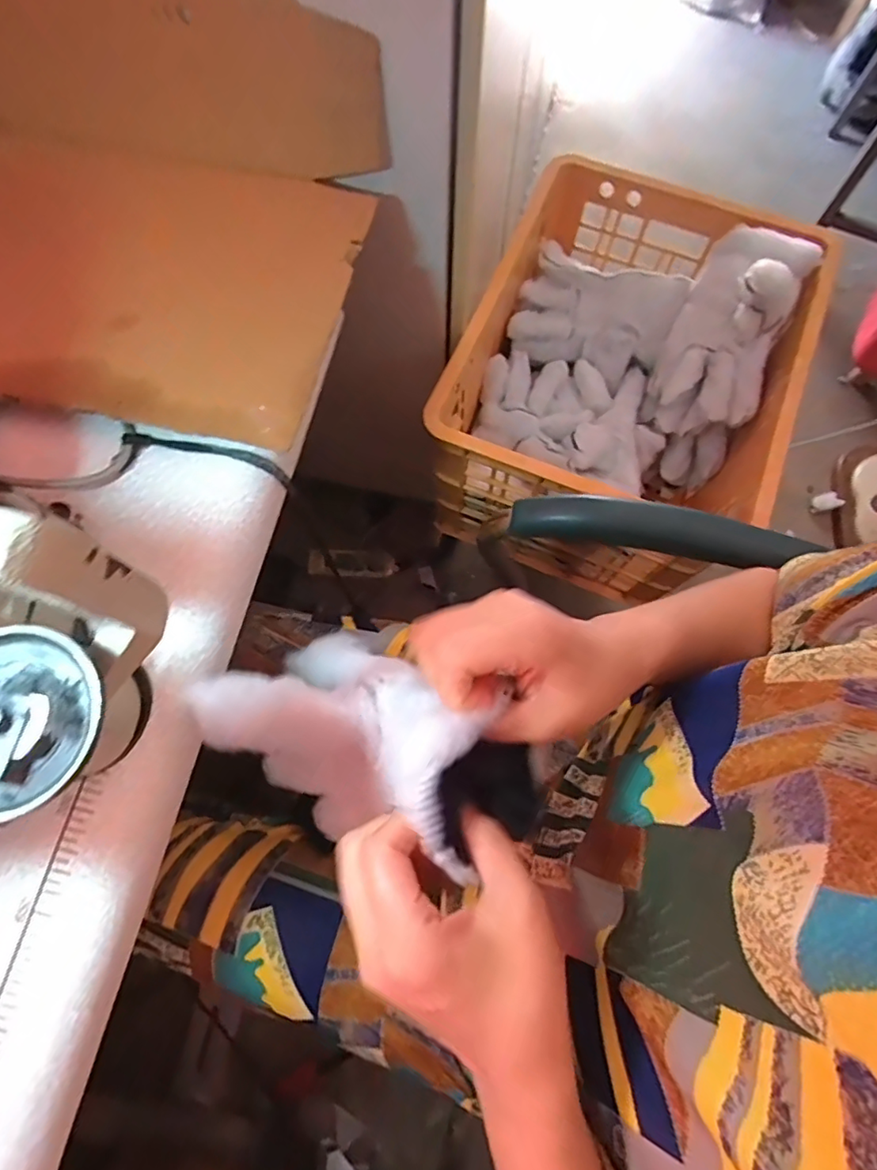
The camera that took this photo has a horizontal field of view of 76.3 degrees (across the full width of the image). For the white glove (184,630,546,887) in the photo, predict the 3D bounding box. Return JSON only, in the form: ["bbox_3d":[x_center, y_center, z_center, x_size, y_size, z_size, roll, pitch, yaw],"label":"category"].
[{"bbox_3d":[-0.049,0.067,0.298,0.218,0.088,0.091,12,69,40],"label":"white glove"}]

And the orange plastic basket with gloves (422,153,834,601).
[{"bbox_3d":[0.236,-0.272,0.763,0.386,0.273,0.456,20,74,5],"label":"orange plastic basket with gloves"}]

